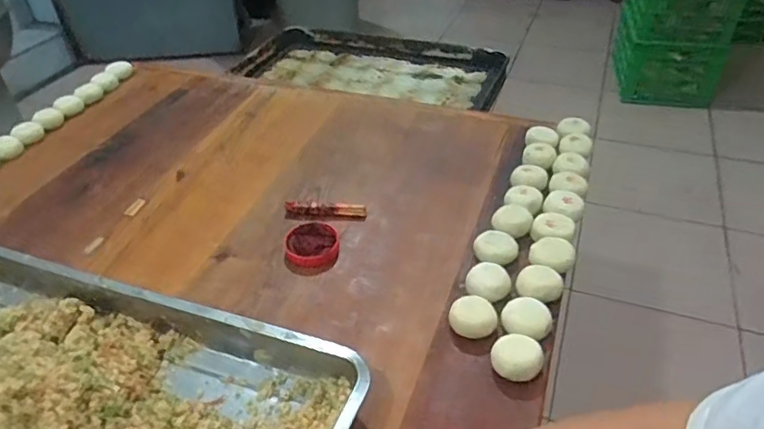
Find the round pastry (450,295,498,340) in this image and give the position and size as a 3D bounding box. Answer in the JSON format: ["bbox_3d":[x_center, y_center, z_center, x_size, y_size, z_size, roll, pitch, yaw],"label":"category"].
[{"bbox_3d":[0.098,0.109,0.602,0.049,0.023,0.043,5,40,8],"label":"round pastry"}]

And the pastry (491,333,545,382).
[{"bbox_3d":[0.136,0.145,0.566,0.049,0.024,0.043,3,40,7],"label":"pastry"}]

